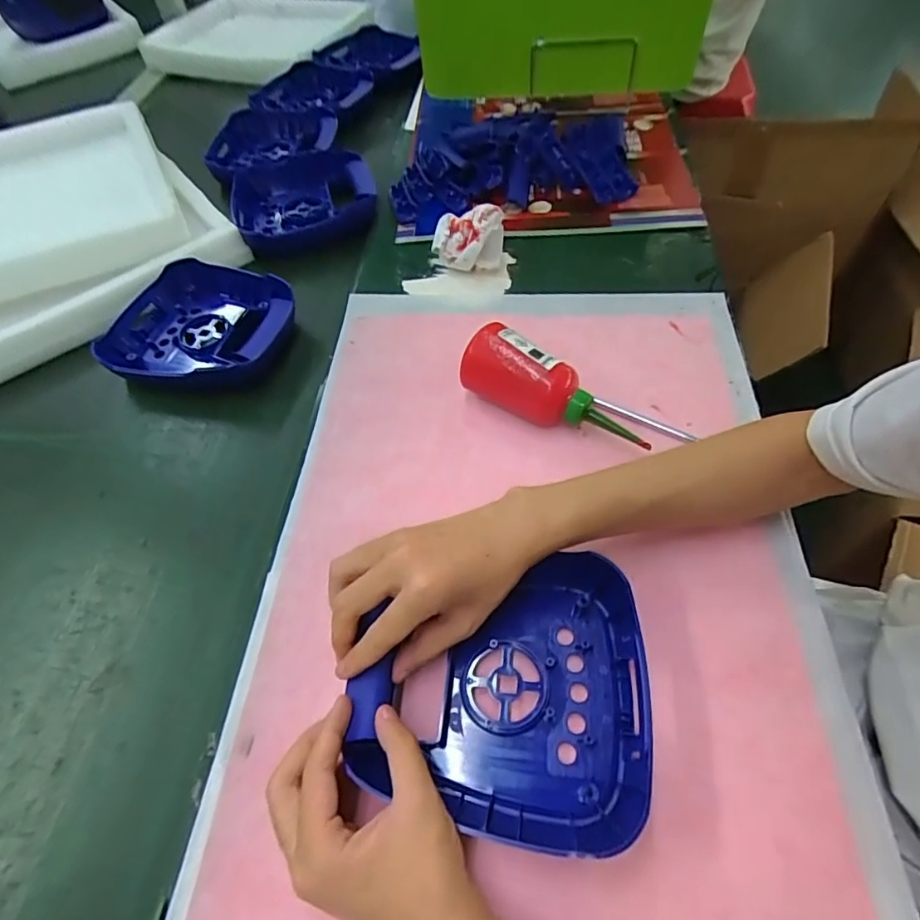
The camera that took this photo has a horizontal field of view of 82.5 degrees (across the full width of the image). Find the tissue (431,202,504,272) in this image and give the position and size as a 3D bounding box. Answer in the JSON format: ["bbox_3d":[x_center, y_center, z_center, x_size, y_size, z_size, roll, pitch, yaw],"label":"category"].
[{"bbox_3d":[0.009,-0.242,0.576,0.078,0.056,0.057,-3,56,2],"label":"tissue"}]

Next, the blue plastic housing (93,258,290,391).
[{"bbox_3d":[-0.271,-0.139,0.556,0.207,0.040,0.162,10,57,10],"label":"blue plastic housing"}]

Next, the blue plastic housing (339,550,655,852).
[{"bbox_3d":[0.030,0.139,0.335,0.173,0.038,0.167,5,57,7],"label":"blue plastic housing"}]

